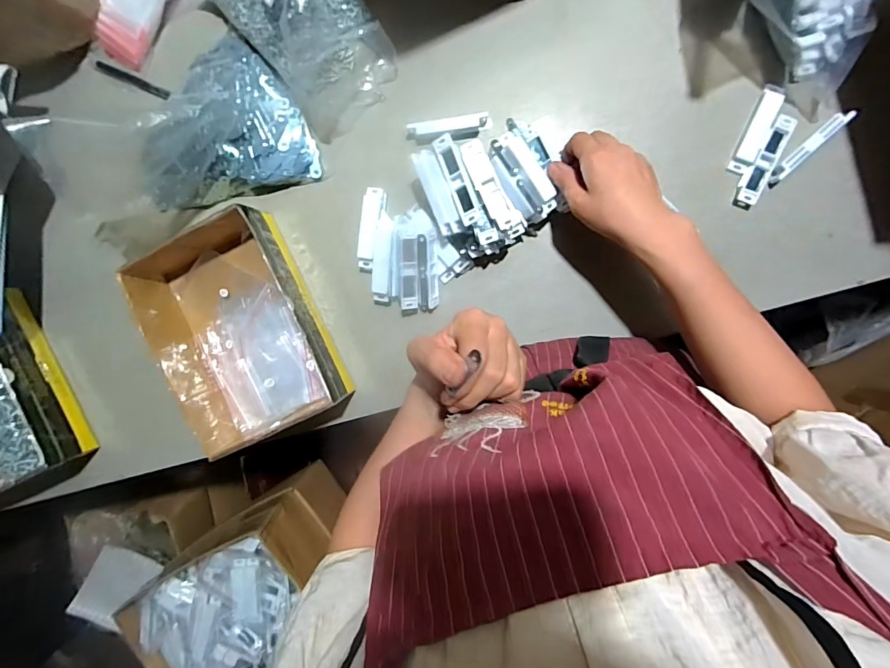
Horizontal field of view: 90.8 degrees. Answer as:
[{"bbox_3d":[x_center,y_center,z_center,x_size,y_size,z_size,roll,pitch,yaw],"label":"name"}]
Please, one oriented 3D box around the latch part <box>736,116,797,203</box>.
[{"bbox_3d":[0.350,-0.190,0.479,0.021,0.011,0.093,22,99,4],"label":"latch part"}]

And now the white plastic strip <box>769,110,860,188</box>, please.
[{"bbox_3d":[0.389,-0.199,0.466,0.016,0.014,0.099,45,99,0],"label":"white plastic strip"}]

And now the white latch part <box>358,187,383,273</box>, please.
[{"bbox_3d":[-0.088,-0.124,0.529,0.020,0.035,0.097,9,97,6],"label":"white latch part"}]

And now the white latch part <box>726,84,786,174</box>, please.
[{"bbox_3d":[0.341,-0.223,0.478,0.024,0.011,0.095,21,98,4],"label":"white latch part"}]

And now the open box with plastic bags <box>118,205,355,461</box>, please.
[{"bbox_3d":[-0.248,0.007,0.539,0.189,0.077,0.245,-23,93,9],"label":"open box with plastic bags"}]

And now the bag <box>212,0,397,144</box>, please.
[{"bbox_3d":[-0.159,-0.363,0.491,0.149,0.088,0.220,-37,91,9],"label":"bag"}]

